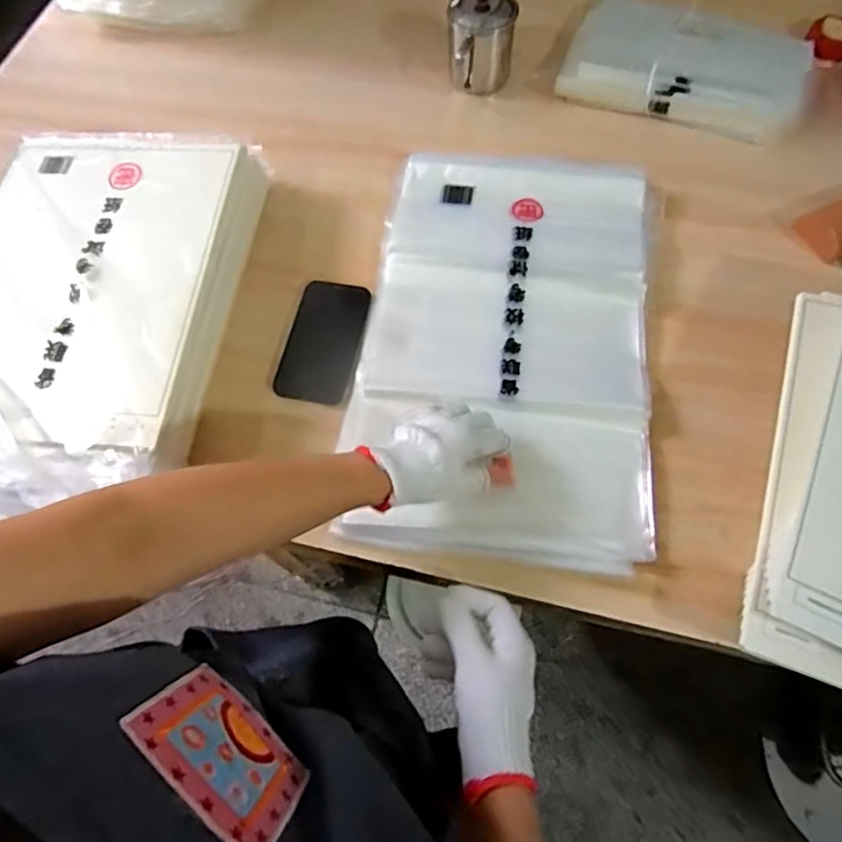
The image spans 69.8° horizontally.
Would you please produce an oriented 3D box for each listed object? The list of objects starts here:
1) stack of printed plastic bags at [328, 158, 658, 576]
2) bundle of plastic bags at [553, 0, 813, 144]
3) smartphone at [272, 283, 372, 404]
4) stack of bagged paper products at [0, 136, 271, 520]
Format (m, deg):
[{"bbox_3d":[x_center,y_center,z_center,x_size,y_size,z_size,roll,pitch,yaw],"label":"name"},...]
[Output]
[{"bbox_3d":[0.091,-0.091,0.648,0.296,0.029,0.478,5,66,5],"label":"stack of printed plastic bags"},{"bbox_3d":[0.352,-0.482,0.795,0.302,0.038,0.202,18,68,11],"label":"bundle of plastic bags"},{"bbox_3d":[-0.108,-0.091,0.675,0.089,0.010,0.151,7,66,6],"label":"smartphone"},{"bbox_3d":[-0.354,-0.128,0.659,0.280,0.084,0.427,6,66,5],"label":"stack of bagged paper products"}]

